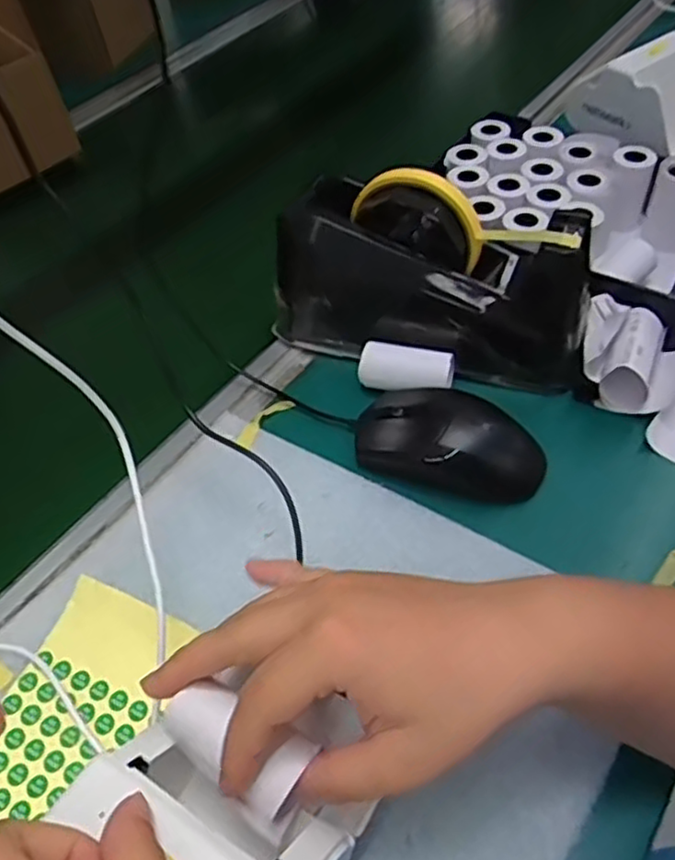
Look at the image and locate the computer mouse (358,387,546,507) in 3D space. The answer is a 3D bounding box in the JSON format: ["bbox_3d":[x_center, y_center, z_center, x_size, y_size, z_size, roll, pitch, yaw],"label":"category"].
[{"bbox_3d":[0.066,0.005,0.426,0.113,0.038,0.064,23,56,22],"label":"computer mouse"}]

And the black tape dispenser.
[{"bbox_3d":[0.060,-0.098,0.460,0.205,0.115,0.063,15,53,17],"label":"black tape dispenser"}]

